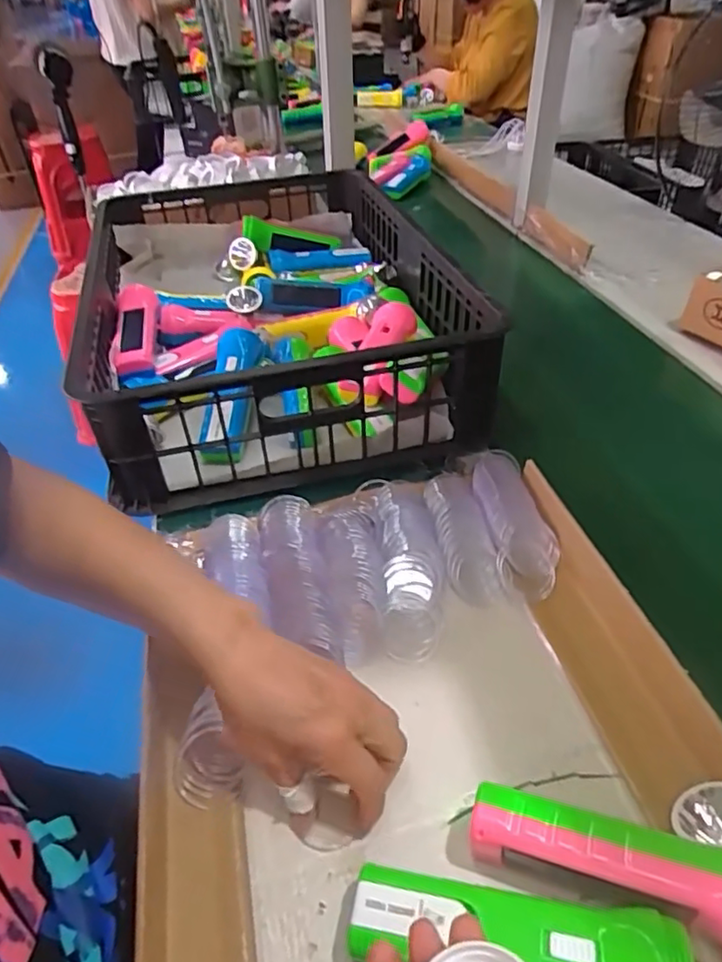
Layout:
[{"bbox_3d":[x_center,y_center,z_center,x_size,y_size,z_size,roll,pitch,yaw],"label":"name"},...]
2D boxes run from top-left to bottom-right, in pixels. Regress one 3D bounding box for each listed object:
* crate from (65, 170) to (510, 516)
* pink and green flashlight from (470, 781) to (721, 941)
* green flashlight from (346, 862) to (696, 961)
[{"bbox_3d":[-0.111,-0.215,0.757,0.390,0.139,0.551,-12,41,-10],"label":"crate"},{"bbox_3d":[0.138,0.203,0.324,0.156,0.057,0.042,12,43,17],"label":"pink and green flashlight"},{"bbox_3d":[0.074,0.230,0.305,0.157,0.043,0.045,8,42,12],"label":"green flashlight"}]

